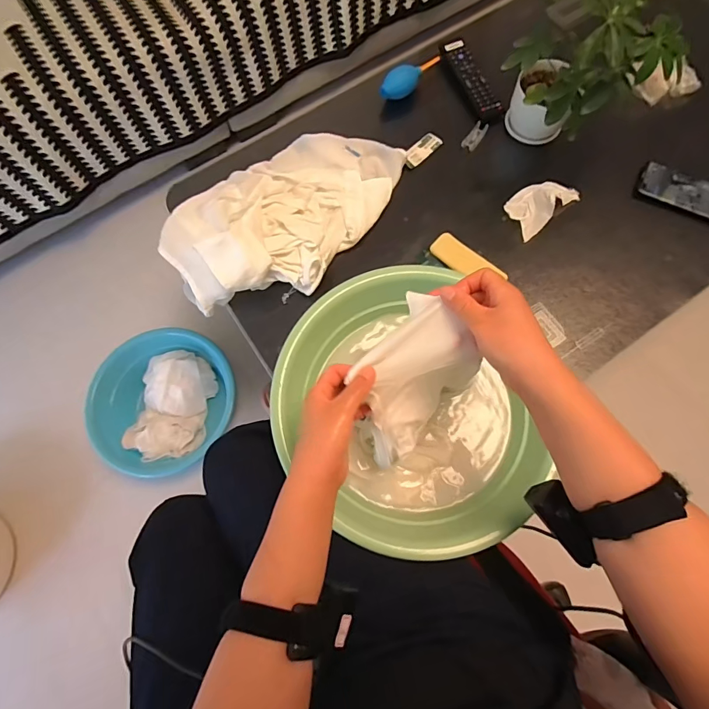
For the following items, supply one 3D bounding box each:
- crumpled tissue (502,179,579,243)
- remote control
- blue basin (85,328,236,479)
[{"bbox_3d":[0.312,-0.260,0.693,0.121,0.031,0.079,-39,76,-10],"label":"crumpled tissue"},{"bbox_3d":[0.221,-0.522,0.767,0.053,0.016,0.190,-21,73,-5],"label":"remote control"},{"bbox_3d":[-0.458,0.110,0.997,0.330,0.134,0.310,0,73,1],"label":"blue basin"}]

